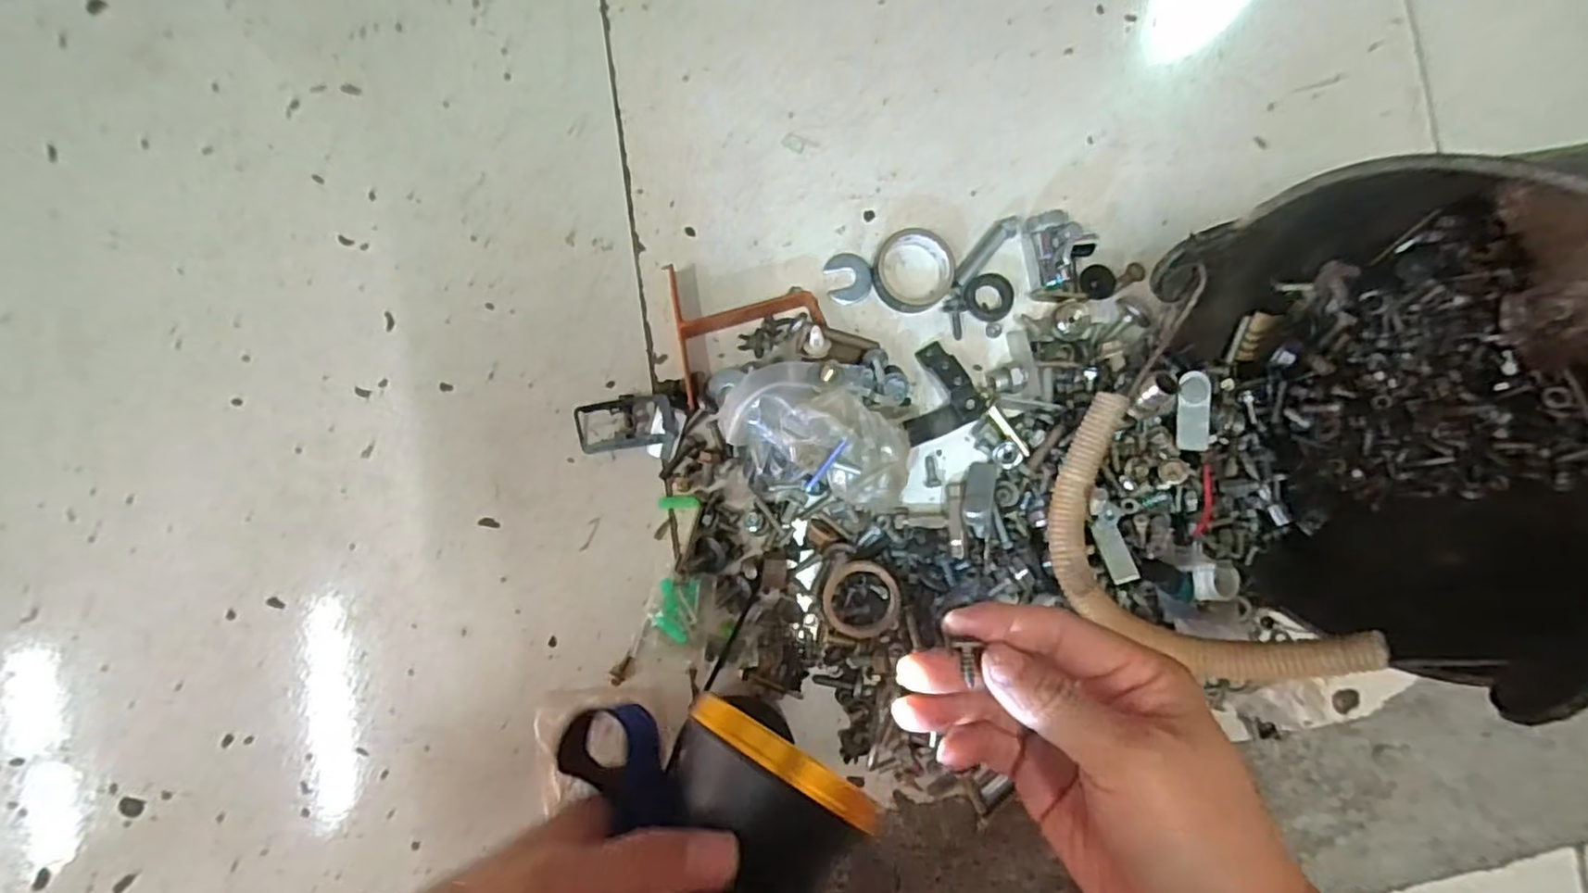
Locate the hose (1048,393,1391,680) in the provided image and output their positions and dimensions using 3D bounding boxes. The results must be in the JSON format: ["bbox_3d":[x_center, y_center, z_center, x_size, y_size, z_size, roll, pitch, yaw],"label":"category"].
[{"bbox_3d":[0.207,0.067,0.385,0.098,0.019,0.182,-43,63,13],"label":"hose"}]

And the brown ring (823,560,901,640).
[{"bbox_3d":[0.042,0.096,0.425,0.047,0.013,0.047,0,85,-5],"label":"brown ring"}]

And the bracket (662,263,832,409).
[{"bbox_3d":[-0.029,-0.079,0.446,0.096,0.020,0.093,-10,86,-6],"label":"bracket"}]

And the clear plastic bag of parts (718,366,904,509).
[{"bbox_3d":[0.016,-0.002,0.421,0.122,0.053,0.074,38,83,-1],"label":"clear plastic bag of parts"}]

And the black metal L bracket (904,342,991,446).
[{"bbox_3d":[0.091,-0.036,0.444,0.054,0.026,0.057,-26,88,-6],"label":"black metal L bracket"}]

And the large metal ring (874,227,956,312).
[{"bbox_3d":[0.082,-0.119,0.459,0.056,0.009,0.056,0,85,-5],"label":"large metal ring"}]

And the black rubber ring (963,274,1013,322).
[{"bbox_3d":[0.135,-0.104,0.467,0.034,0.009,0.034,0,85,-5],"label":"black rubber ring"}]

